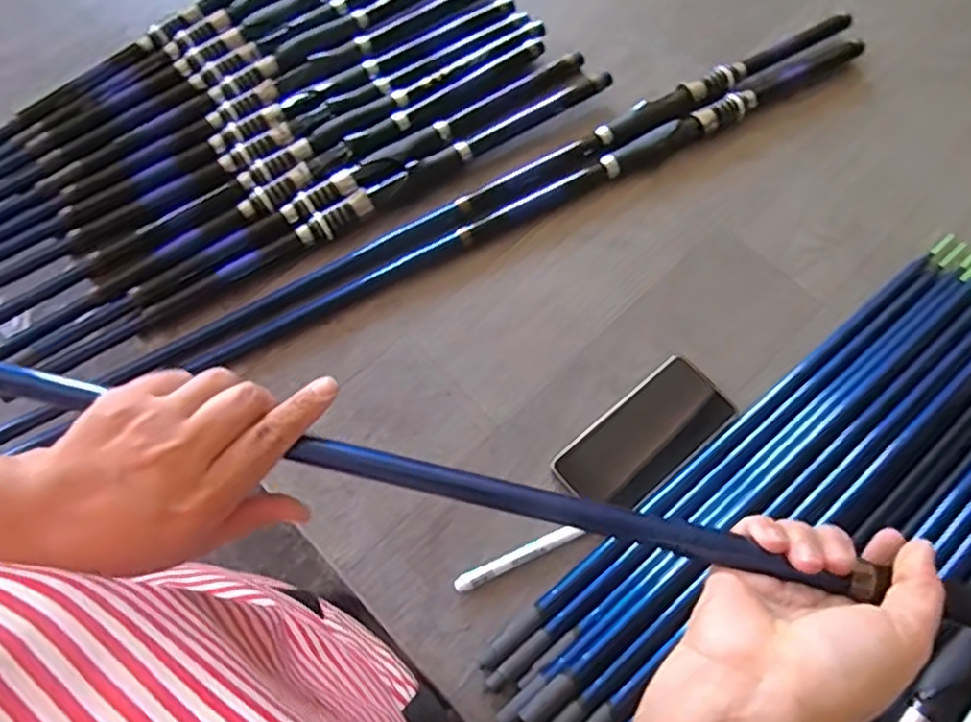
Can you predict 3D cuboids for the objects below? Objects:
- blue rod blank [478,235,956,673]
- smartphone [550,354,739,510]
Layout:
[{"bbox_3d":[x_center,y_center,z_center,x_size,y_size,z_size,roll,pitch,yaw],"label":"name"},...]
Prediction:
[{"bbox_3d":[0.225,0.055,0.595,0.586,0.020,0.017,-37,72,-16],"label":"blue rod blank"},{"bbox_3d":[0.139,0.065,0.593,0.164,0.011,0.076,-37,72,-15],"label":"smartphone"}]

